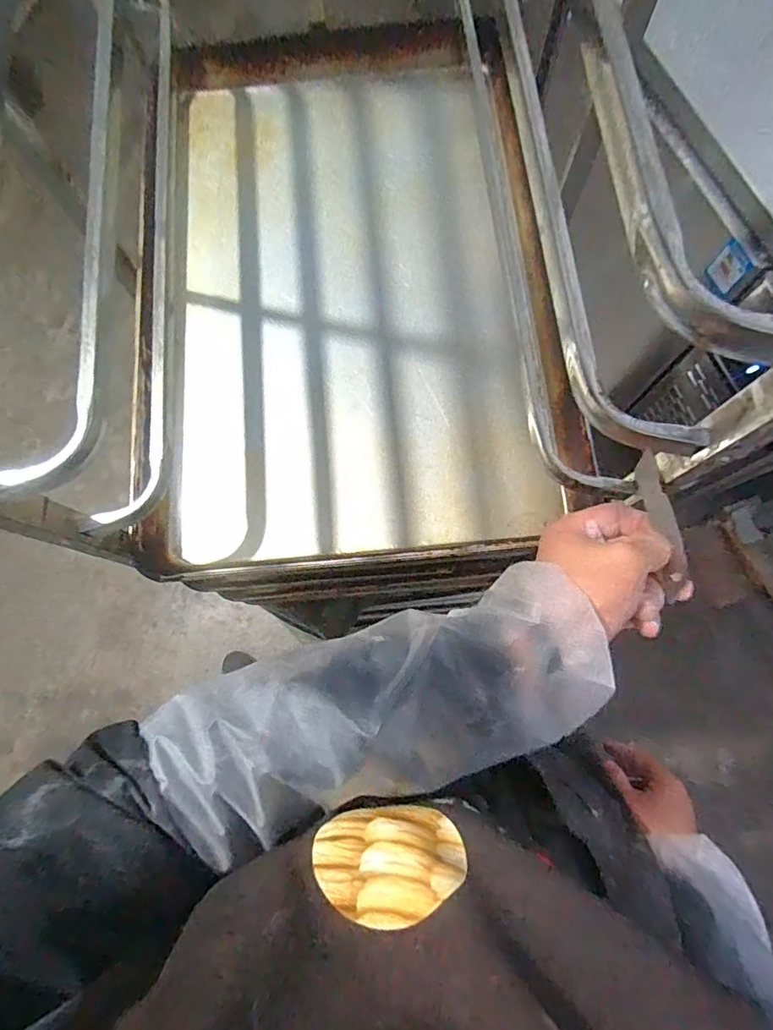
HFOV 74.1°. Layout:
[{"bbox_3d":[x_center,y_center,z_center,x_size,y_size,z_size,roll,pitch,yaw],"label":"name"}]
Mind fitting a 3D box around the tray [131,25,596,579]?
[{"bbox_3d":[-0.044,-0.247,0.531,0.378,0.054,0.594,-6,75,0],"label":"tray"}]

